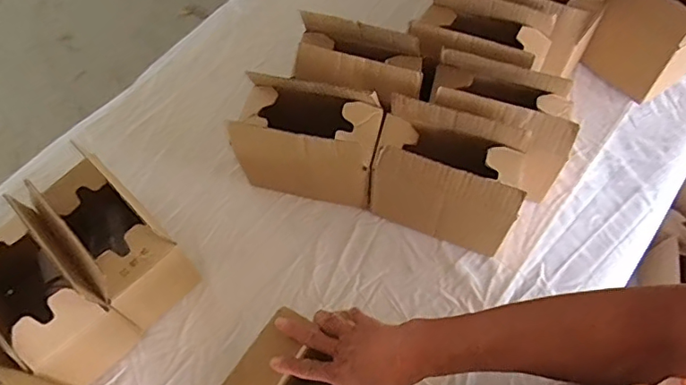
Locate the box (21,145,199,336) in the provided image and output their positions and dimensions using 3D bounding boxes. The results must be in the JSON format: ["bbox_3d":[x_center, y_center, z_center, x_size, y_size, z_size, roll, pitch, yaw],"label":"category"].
[{"bbox_3d":[-0.276,0.053,0.635,0.098,0.154,0.162,-41,66,-18],"label":"box"}]

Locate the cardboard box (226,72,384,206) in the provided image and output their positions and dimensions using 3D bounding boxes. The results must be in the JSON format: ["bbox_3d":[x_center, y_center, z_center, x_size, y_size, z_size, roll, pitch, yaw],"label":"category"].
[{"bbox_3d":[-0.043,-0.064,0.708,0.179,0.165,0.100,10,63,7],"label":"cardboard box"}]

